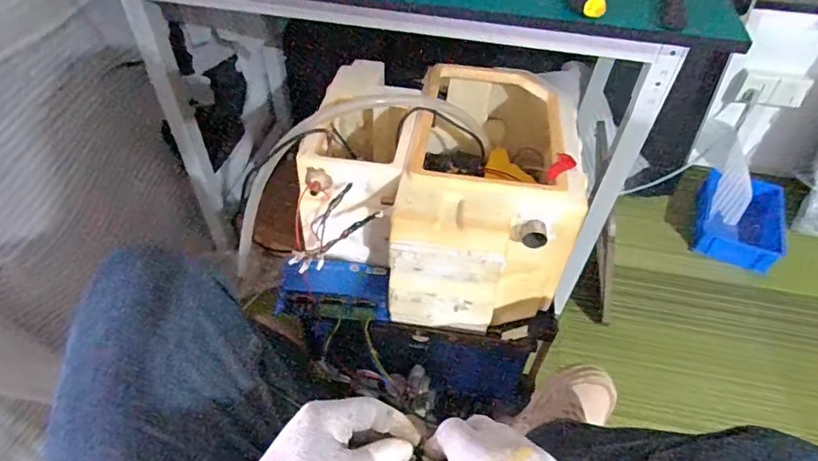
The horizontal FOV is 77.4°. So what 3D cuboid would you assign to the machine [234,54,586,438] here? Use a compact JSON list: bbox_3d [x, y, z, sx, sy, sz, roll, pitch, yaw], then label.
[{"bbox_3d":[0.030,0.004,0.852,0.415,0.389,0.496,9,47,6],"label":"machine"}]

